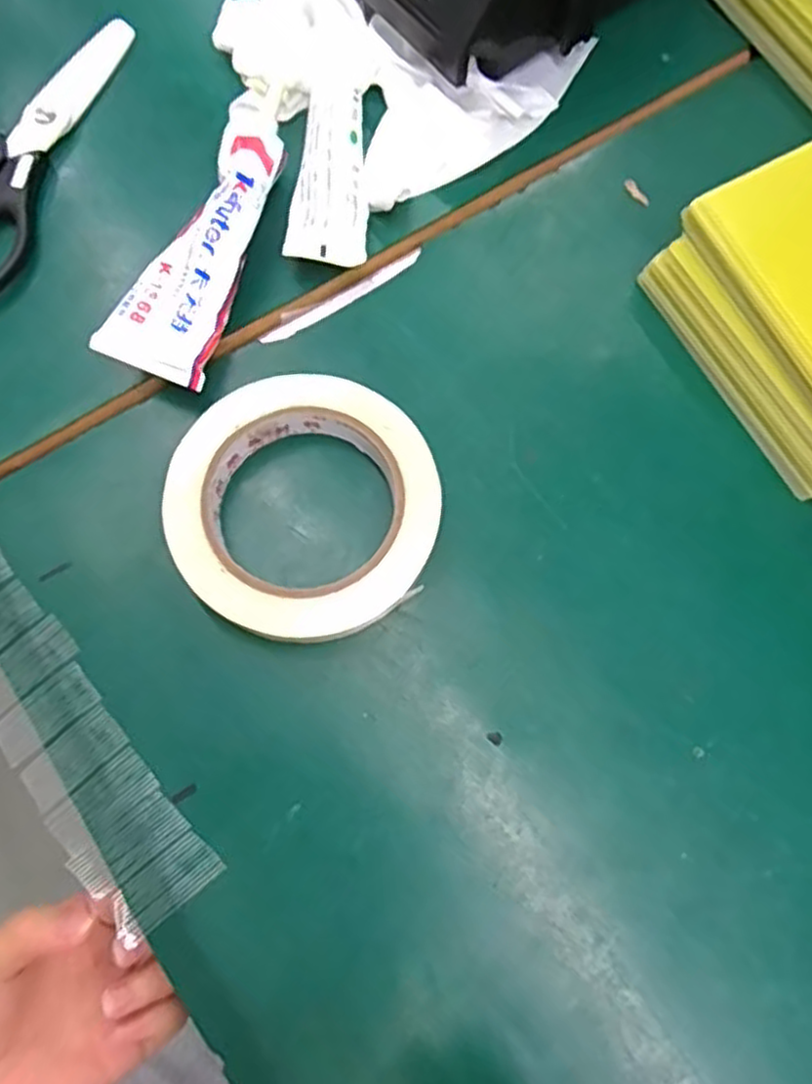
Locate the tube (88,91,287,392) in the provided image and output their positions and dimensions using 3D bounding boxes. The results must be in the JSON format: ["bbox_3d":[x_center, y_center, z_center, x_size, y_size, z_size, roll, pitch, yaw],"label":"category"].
[{"bbox_3d":[-0.092,-0.150,0.344,0.047,0.029,0.166,14,74,2],"label":"tube"}]

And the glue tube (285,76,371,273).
[{"bbox_3d":[-0.035,-0.188,0.364,0.036,0.014,0.107,5,74,0],"label":"glue tube"}]

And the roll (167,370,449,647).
[{"bbox_3d":[-0.043,-0.015,0.311,0.110,0.025,0.111,0,74,-1],"label":"roll"}]

